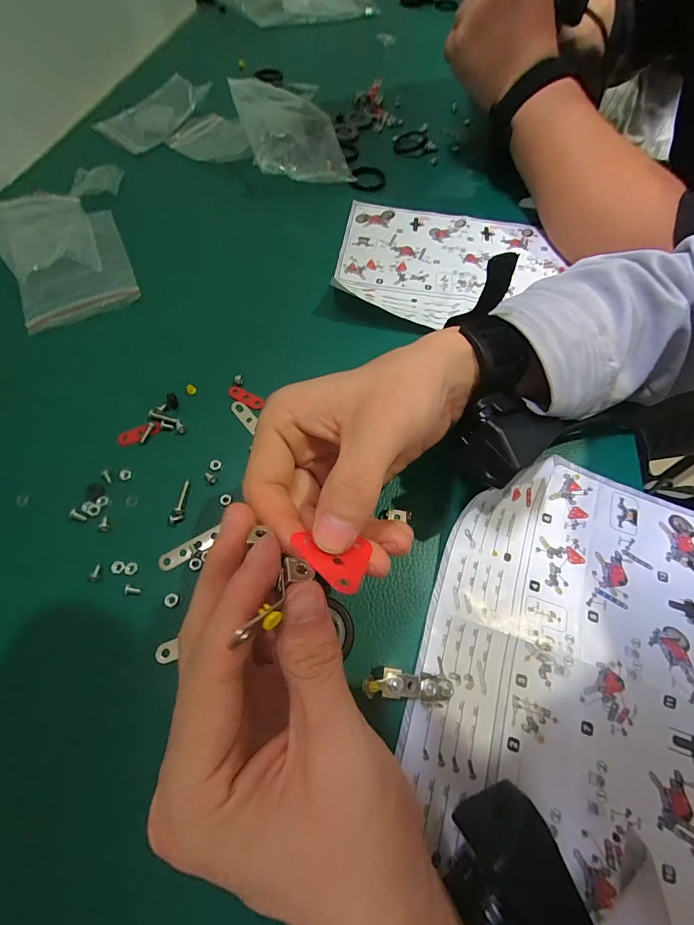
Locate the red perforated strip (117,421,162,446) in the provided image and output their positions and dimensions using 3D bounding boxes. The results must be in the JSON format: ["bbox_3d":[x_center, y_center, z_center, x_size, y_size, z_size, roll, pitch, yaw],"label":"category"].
[{"bbox_3d":[-0.144,-0.020,0.261,0.030,0.004,0.012,-20,74,-3],"label":"red perforated strip"}]

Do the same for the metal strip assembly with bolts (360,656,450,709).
[{"bbox_3d":[0.030,0.113,0.193,0.049,0.009,0.020,14,63,-19],"label":"metal strip assembly with bolts"}]

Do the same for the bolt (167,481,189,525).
[{"bbox_3d":[-0.104,0.025,0.239,0.008,0.005,0.030,10,64,2],"label":"bolt"}]

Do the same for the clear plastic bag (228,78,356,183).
[{"bbox_3d":[-0.059,-0.356,0.403,0.106,0.025,0.164,-5,63,-24],"label":"clear plastic bag"}]

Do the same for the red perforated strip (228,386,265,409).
[{"bbox_3d":[-0.075,-0.048,0.276,0.029,0.004,0.011,28,67,11],"label":"red perforated strip"}]

